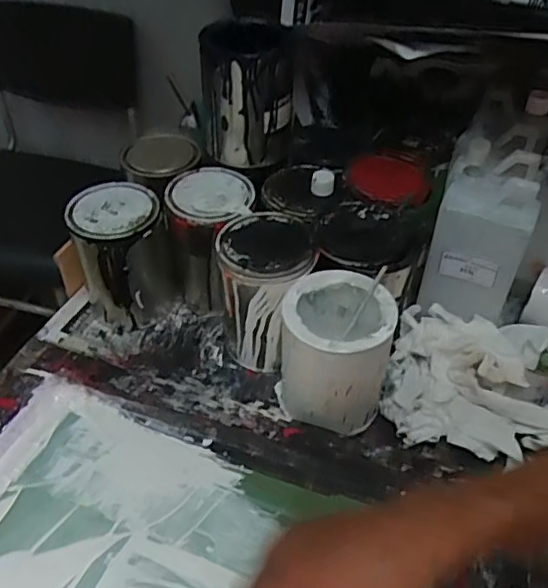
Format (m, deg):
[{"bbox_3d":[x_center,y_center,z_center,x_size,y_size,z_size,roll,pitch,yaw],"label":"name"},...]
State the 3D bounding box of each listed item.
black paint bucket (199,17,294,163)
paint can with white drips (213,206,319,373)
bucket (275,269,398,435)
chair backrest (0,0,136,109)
[{"bbox_3d":[-0.029,-0.251,0.714,0.109,0.160,0.101,-1,44,-2],"label":"black paint bucket"},{"bbox_3d":[-0.005,0.000,0.672,0.108,0.157,0.108,-5,42,1],"label":"paint can with white drips"},{"bbox_3d":[0.061,0.059,0.621,0.115,0.146,0.118,-3,41,3],"label":"bucket"},{"bbox_3d":[-0.413,-0.458,1.136,0.274,0.228,0.026,1,57,-12],"label":"chair backrest"}]

